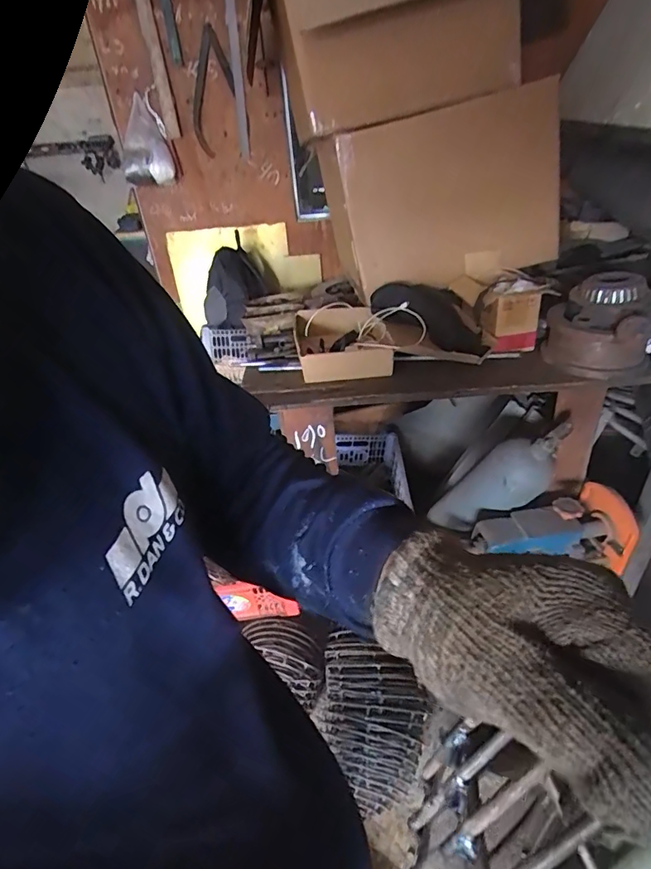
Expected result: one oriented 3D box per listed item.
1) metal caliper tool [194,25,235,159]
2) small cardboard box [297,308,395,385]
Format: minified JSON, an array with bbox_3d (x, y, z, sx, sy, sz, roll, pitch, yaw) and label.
[{"bbox_3d":[-0.362,-1.087,1.580,0.120,0.345,0.023,16,44,-8],"label":"metal caliper tool"},{"bbox_3d":[0.039,-0.234,1.228,0.229,0.080,0.291,-5,35,1],"label":"small cardboard box"}]

